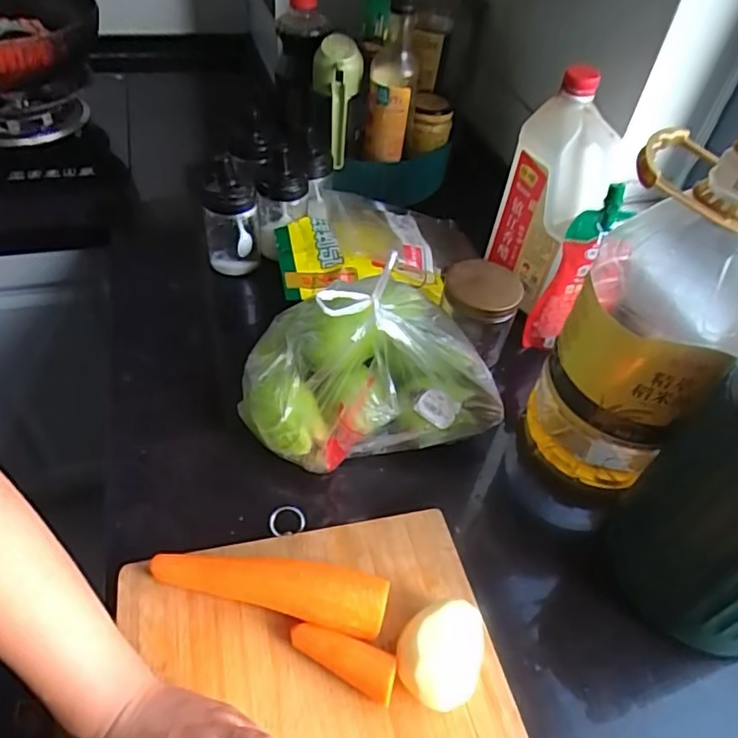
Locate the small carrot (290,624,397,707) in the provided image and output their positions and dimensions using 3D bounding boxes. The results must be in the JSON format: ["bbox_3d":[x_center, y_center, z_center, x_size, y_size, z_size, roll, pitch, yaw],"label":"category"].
[{"bbox_3d":[-0.017,0.205,0.422,0.080,0.022,0.028,26,50,16],"label":"small carrot"}]

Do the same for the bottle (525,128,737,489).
[{"bbox_3d":[0.242,-0.037,0.510,0.129,0.306,0.134,21,49,13],"label":"bottle"}]

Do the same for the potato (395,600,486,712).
[{"bbox_3d":[0.051,0.203,0.422,0.056,0.040,0.069,19,49,11],"label":"potato"}]

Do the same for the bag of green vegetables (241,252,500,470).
[{"bbox_3d":[0.007,-0.016,0.541,0.246,0.147,0.165,1,48,-5],"label":"bag of green vegetables"}]

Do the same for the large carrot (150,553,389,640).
[{"bbox_3d":[-0.075,0.161,0.442,0.178,0.043,0.041,13,48,5],"label":"large carrot"}]

